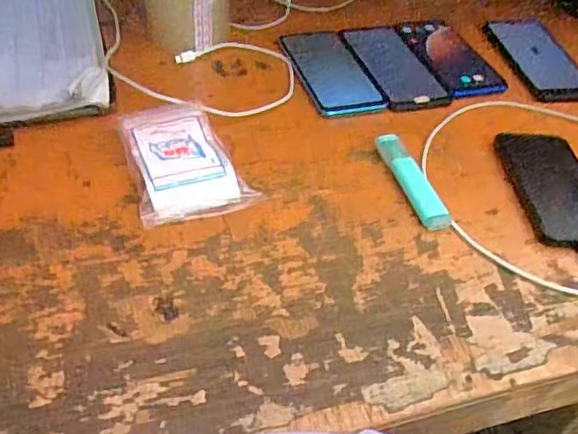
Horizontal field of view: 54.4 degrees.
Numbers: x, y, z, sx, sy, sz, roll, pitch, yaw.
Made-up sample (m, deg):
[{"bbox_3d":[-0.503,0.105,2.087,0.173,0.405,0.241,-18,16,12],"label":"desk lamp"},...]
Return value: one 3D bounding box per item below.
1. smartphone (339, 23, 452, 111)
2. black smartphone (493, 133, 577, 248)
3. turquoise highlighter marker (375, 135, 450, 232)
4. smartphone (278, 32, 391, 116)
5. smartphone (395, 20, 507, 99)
[{"bbox_3d":[0.121,-0.179,0.651,0.081,0.004,0.179,-8,47,-12],"label":"smartphone"},{"bbox_3d":[0.242,-0.029,0.511,0.073,0.012,0.142,-1,46,-5],"label":"black smartphone"},{"bbox_3d":[0.109,-0.034,0.503,0.026,0.015,0.113,-11,47,-14],"label":"turquoise highlighter marker"},{"bbox_3d":[0.046,-0.169,0.636,0.079,0.005,0.175,-9,47,-13],"label":"smartphone"},{"bbox_3d":[0.193,-0.197,0.674,0.080,0.005,0.169,-8,47,-12],"label":"smartphone"}]

